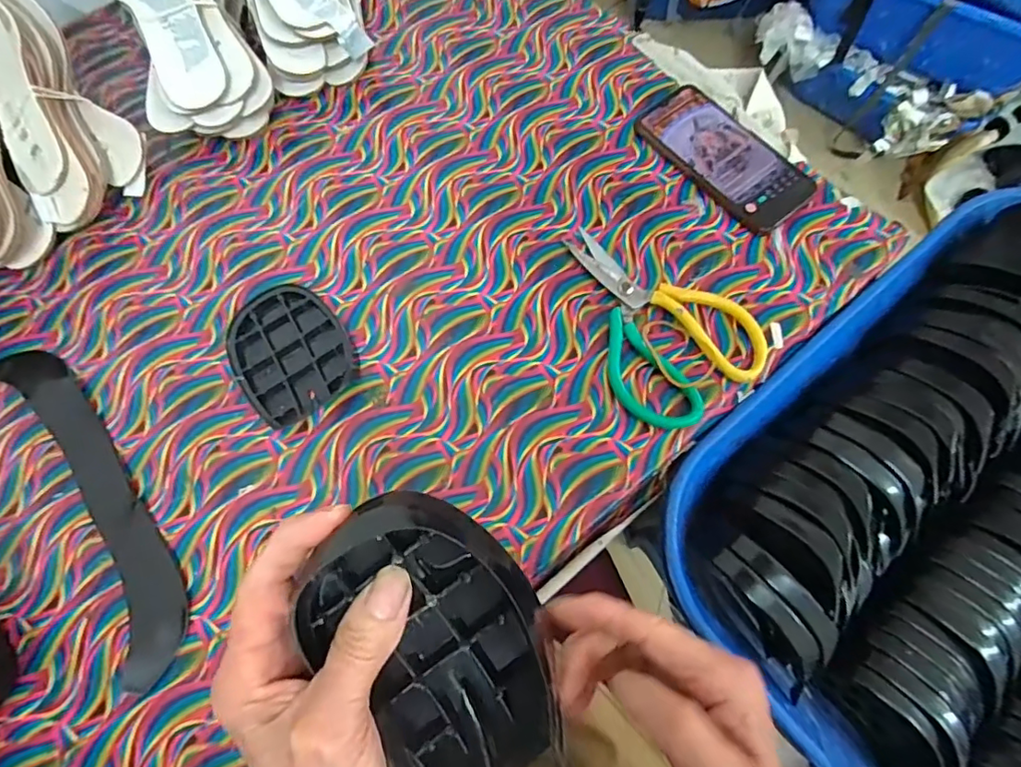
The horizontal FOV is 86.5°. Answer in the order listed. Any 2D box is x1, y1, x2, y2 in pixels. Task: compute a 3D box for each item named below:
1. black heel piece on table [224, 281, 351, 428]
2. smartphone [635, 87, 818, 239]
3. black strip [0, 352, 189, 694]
[{"bbox_3d":[-0.172,-0.026,0.426,0.084,0.018,0.105,-33,71,-10],"label":"black heel piece on table"},{"bbox_3d":[0.194,-0.208,0.491,0.080,0.013,0.159,-39,72,-12],"label":"smartphone"},{"bbox_3d":[-0.308,0.077,0.396,0.053,0.009,0.289,-37,71,-11],"label":"black strip"}]

